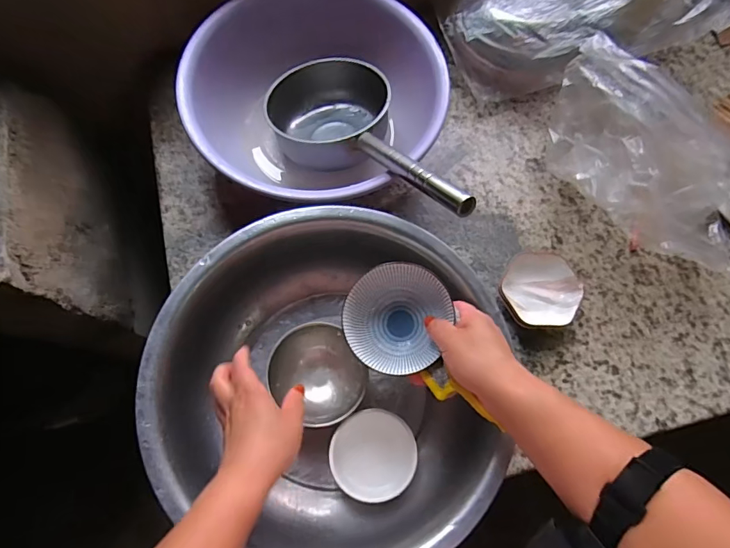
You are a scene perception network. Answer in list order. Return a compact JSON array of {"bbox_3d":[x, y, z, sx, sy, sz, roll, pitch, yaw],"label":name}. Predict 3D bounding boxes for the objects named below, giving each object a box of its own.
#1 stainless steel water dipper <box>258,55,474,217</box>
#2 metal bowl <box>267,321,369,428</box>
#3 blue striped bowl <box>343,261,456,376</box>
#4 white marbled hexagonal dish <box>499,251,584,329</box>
[{"bbox_3d":[0.001,-0.161,0.571,0.156,0.091,0.344,-28,51,-10],"label":"stainless steel water dipper"},{"bbox_3d":[-0.055,0.117,0.542,0.098,0.037,0.114,-33,75,-12],"label":"metal bowl"},{"bbox_3d":[0.032,0.050,0.484,0.106,0.056,0.097,3,71,-1],"label":"blue striped bowl"},{"bbox_3d":[0.227,0.025,0.605,0.094,0.040,0.105,31,73,8],"label":"white marbled hexagonal dish"}]

